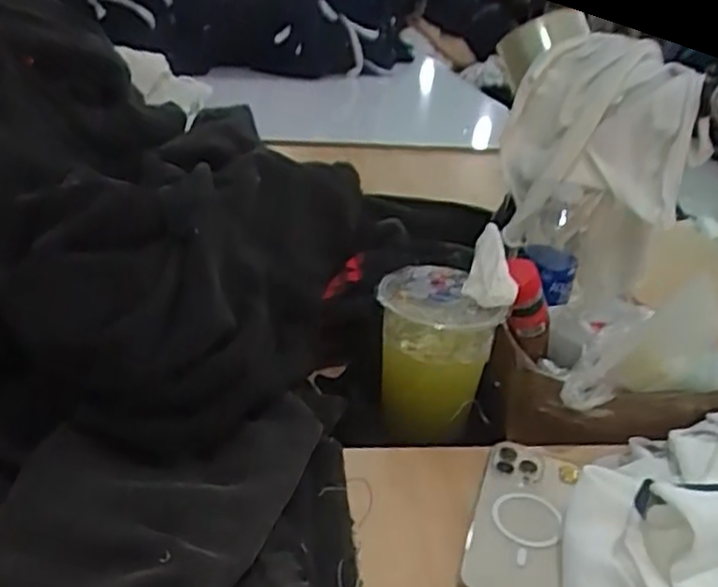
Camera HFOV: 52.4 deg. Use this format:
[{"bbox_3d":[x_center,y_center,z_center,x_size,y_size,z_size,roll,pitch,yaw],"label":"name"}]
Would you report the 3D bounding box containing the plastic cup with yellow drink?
[{"bbox_3d":[0.069,0.059,0.700,0.109,0.144,0.092,6,26,1],"label":"plastic cup with yellow drink"}]

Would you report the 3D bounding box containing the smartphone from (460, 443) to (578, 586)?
[{"bbox_3d":[0.124,0.168,0.553,0.069,0.018,0.166,13,27,15],"label":"smartphone"}]

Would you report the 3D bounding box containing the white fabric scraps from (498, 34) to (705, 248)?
[{"bbox_3d":[0.263,-0.169,0.815,0.177,0.209,0.120,6,26,1],"label":"white fabric scraps"}]

